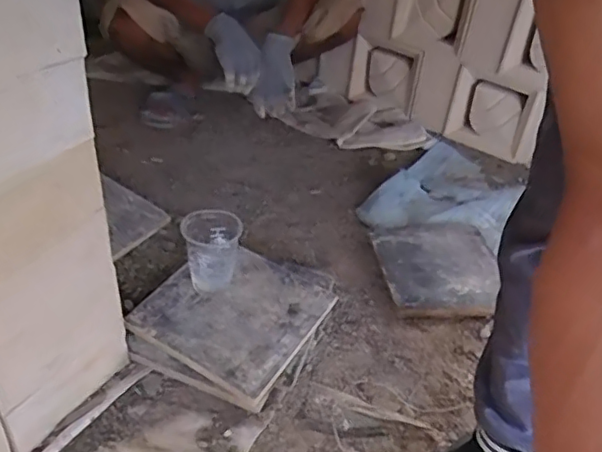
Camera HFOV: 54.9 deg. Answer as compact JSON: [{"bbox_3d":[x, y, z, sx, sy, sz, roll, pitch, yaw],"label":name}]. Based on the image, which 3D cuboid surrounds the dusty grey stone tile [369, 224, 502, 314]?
[{"bbox_3d":[0.265,0.066,1.126,0.230,0.019,0.257,0,35,-8],"label":"dusty grey stone tile"}]

